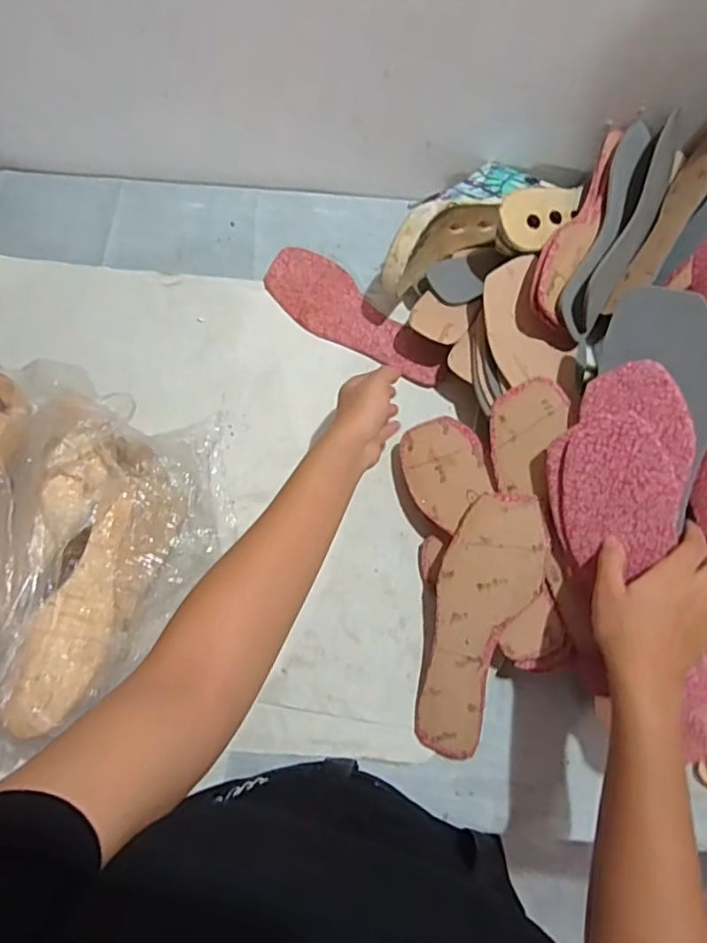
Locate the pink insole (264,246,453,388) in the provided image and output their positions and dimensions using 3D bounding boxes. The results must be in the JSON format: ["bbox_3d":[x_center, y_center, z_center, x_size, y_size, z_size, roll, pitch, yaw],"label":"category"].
[{"bbox_3d":[-0.002,-0.172,0.650,0.240,0.013,0.081,42,78,11],"label":"pink insole"}]

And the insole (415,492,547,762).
[{"bbox_3d":[0.113,0.139,0.519,0.083,0.007,0.238,13,90,23],"label":"insole"}]

